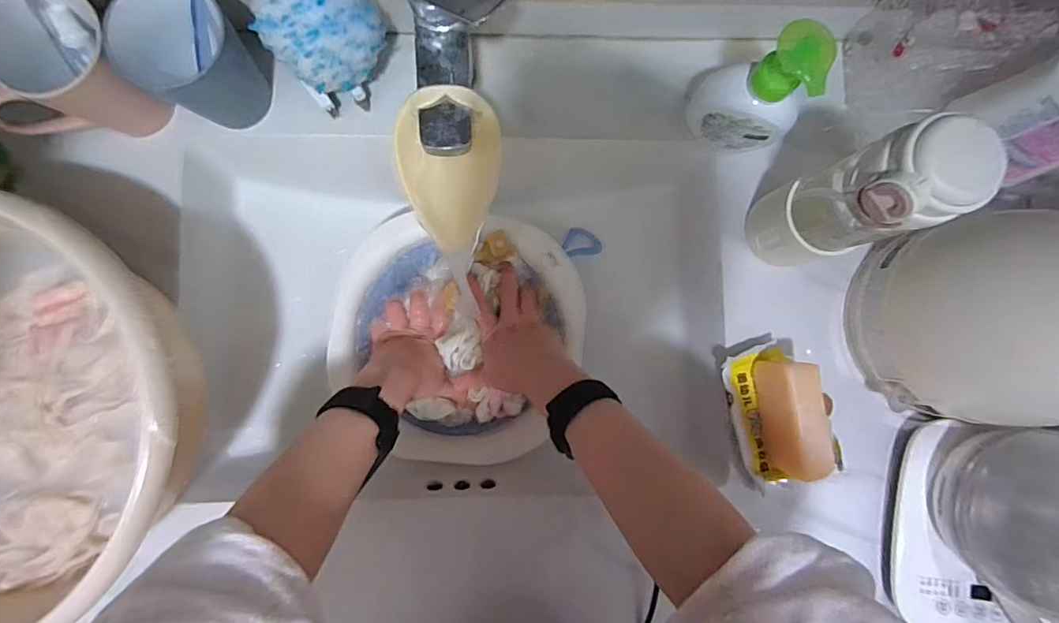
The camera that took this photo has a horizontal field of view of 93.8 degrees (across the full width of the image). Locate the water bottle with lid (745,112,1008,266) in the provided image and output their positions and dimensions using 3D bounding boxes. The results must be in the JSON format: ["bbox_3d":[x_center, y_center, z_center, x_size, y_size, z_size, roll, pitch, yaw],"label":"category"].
[{"bbox_3d":[0.250,-0.085,0.394,0.064,0.199,0.068,0,87,-3],"label":"water bottle with lid"}]

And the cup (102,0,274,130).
[{"bbox_3d":[-0.286,-0.214,0.430,0.080,0.101,0.087,29,86,-1],"label":"cup"}]

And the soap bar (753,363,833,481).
[{"bbox_3d":[0.242,0.098,0.459,0.033,0.062,0.103,-7,88,-3],"label":"soap bar"}]

